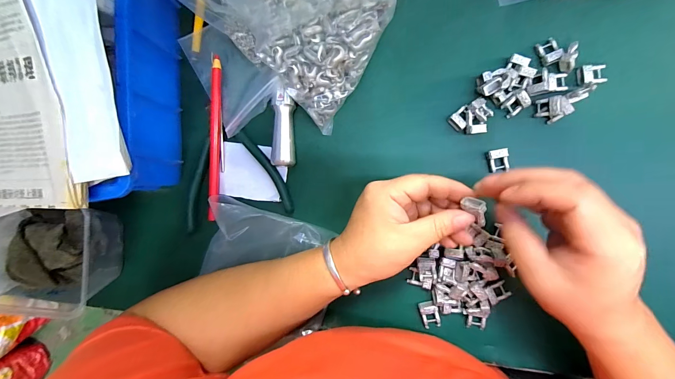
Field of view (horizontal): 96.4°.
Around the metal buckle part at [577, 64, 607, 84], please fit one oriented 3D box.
[{"bbox_3d":[0.228,-0.103,0.270,0.022,0.004,0.017,-6,89,9],"label":"metal buckle part"}]

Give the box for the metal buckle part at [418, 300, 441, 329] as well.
[{"bbox_3d":[0.088,0.120,0.287,0.016,0.007,0.024,-17,87,8],"label":"metal buckle part"}]

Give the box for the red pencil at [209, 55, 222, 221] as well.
[{"bbox_3d":[-0.126,-0.051,0.311,0.006,0.011,0.163,8,97,47],"label":"red pencil"}]

